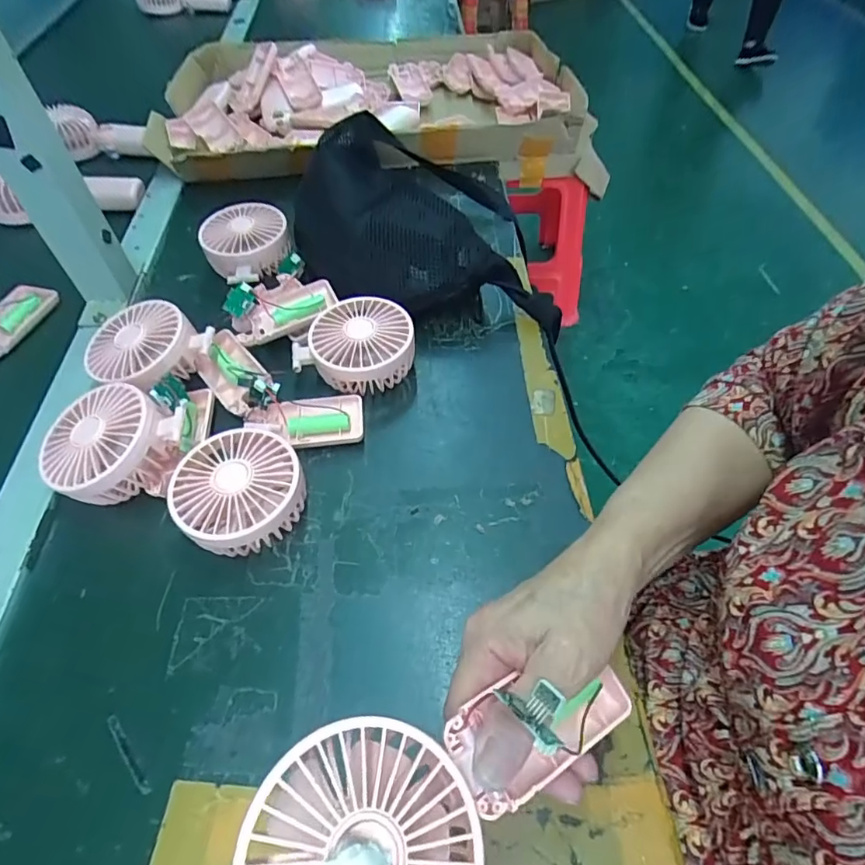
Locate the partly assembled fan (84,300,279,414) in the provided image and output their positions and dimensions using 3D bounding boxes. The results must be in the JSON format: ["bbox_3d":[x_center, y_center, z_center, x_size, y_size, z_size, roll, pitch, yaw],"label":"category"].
[{"bbox_3d":[-0.202,-0.063,0.442,0.160,0.049,0.084,5,54,5],"label":"partly assembled fan"}]

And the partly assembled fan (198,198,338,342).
[{"bbox_3d":[-0.166,-0.155,0.510,0.089,0.045,0.183,-25,57,-16],"label":"partly assembled fan"}]

